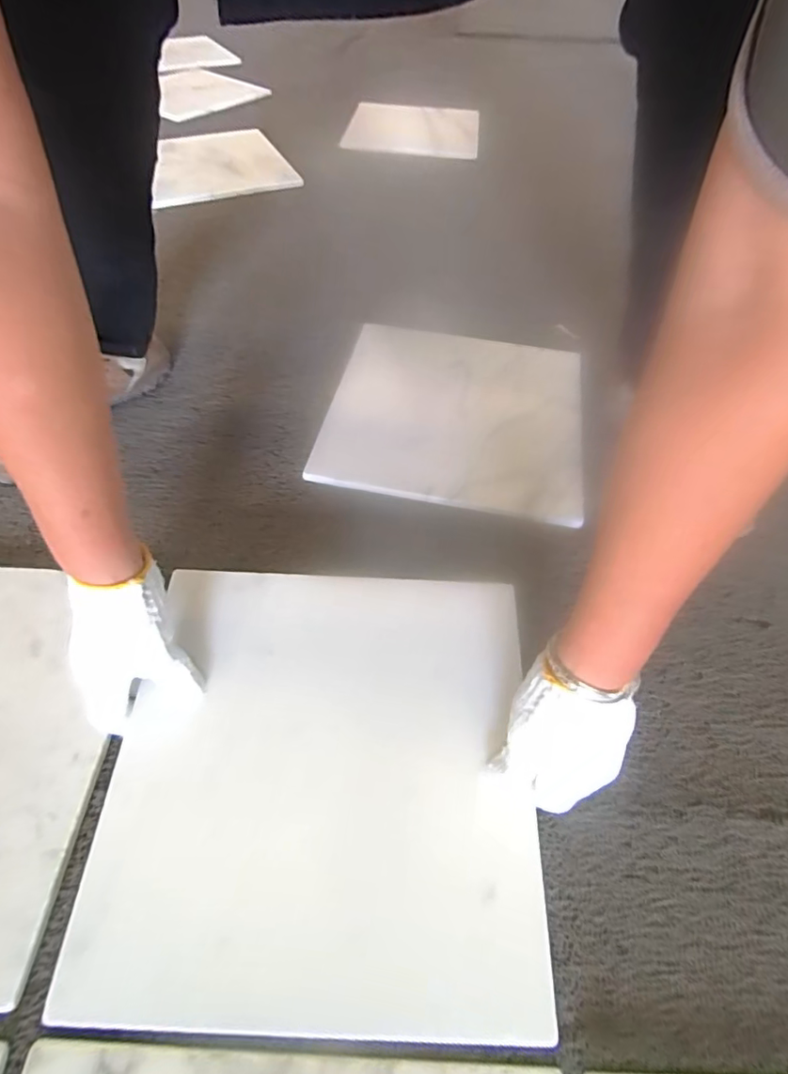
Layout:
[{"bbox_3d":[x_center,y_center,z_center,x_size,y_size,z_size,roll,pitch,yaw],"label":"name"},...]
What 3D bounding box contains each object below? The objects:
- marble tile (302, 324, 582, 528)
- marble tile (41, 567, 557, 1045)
[{"bbox_3d":[0.072,-0.152,0.640,0.300,0.018,0.290,10,55,12],"label":"marble tile"},{"bbox_3d":[-0.049,0.164,0.387,0.291,0.013,0.296,3,57,-1],"label":"marble tile"}]

